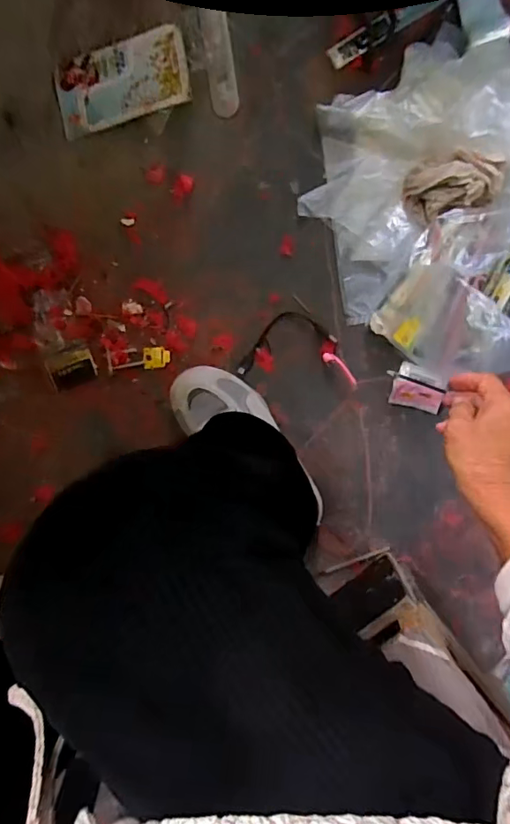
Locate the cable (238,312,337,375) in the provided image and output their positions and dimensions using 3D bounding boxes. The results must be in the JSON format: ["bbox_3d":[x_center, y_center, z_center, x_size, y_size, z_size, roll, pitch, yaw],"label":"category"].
[{"bbox_3d":[0.033,-0.095,0.631,0.125,0.014,0.057,-19,89,8],"label":"cable"}]

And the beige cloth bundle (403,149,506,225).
[{"bbox_3d":[0.229,-0.263,0.575,0.102,0.035,0.065,-13,90,8],"label":"beige cloth bundle"}]

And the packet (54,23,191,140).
[{"bbox_3d":[-0.175,-0.429,0.640,0.176,0.014,0.098,-11,90,8],"label":"packet"}]

